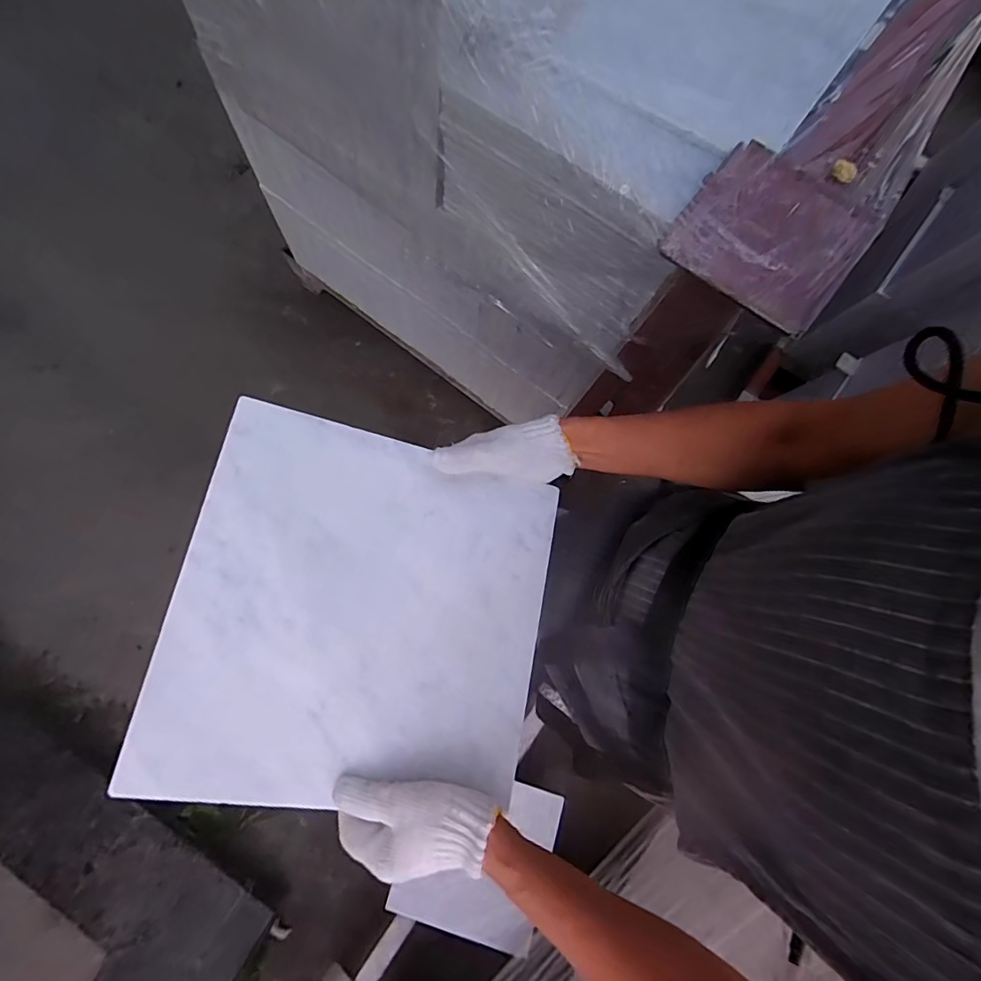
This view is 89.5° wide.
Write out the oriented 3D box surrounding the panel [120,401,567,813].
[{"bbox_3d":[-0.097,0.102,0.422,0.296,0.011,0.294,15,75,-18],"label":"panel"}]

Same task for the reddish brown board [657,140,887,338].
[{"bbox_3d":[0.243,-0.222,0.426,0.141,0.010,0.142,38,82,8],"label":"reddish brown board"}]

